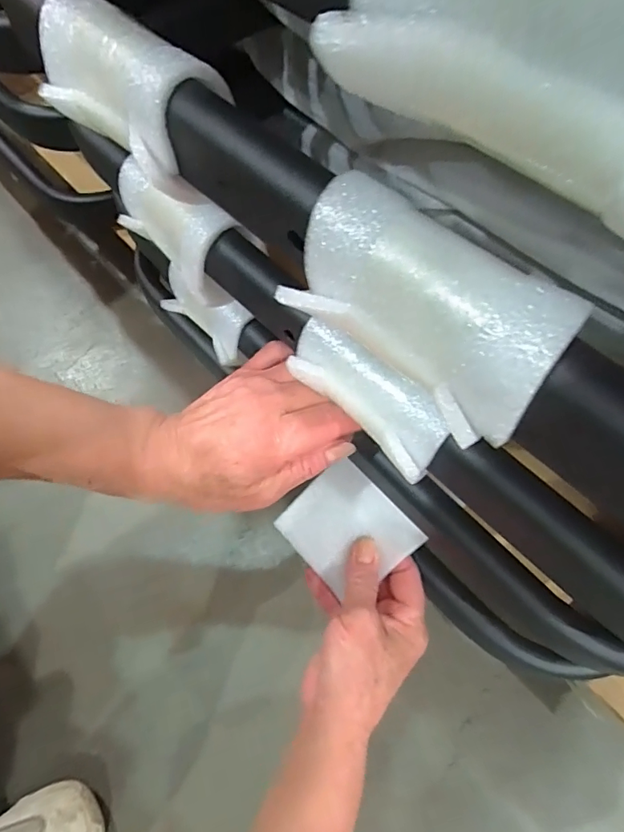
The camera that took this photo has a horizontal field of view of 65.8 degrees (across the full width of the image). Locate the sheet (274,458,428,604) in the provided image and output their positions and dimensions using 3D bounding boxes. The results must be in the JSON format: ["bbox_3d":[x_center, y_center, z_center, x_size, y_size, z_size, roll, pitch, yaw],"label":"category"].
[{"bbox_3d":[0.022,0.079,0.332,0.076,0.004,0.077,47,109,14],"label":"sheet"}]

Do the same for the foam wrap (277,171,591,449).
[{"bbox_3d":[0.029,-0.032,0.135,0.079,0.038,0.030,36,68,18],"label":"foam wrap"}]

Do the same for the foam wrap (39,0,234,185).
[{"bbox_3d":[-0.075,-0.131,0.190,0.082,0.040,0.036,35,69,17],"label":"foam wrap"}]

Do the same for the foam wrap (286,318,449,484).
[{"bbox_3d":[0.024,-0.010,0.211,0.022,0.027,0.080,-40,71,-18],"label":"foam wrap"}]

